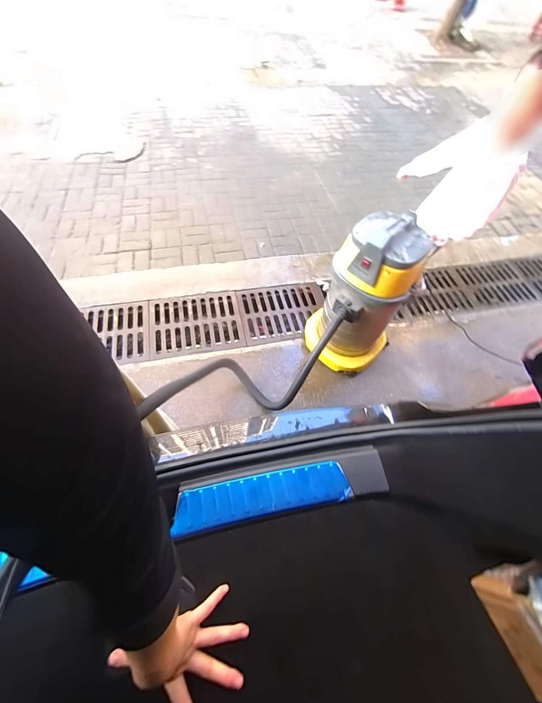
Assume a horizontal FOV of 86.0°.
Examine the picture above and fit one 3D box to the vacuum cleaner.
[{"bbox_3d":[0.399,-0.184,1.280,0.397,0.709,0.389,4,63,-2],"label":"vacuum cleaner"}]

